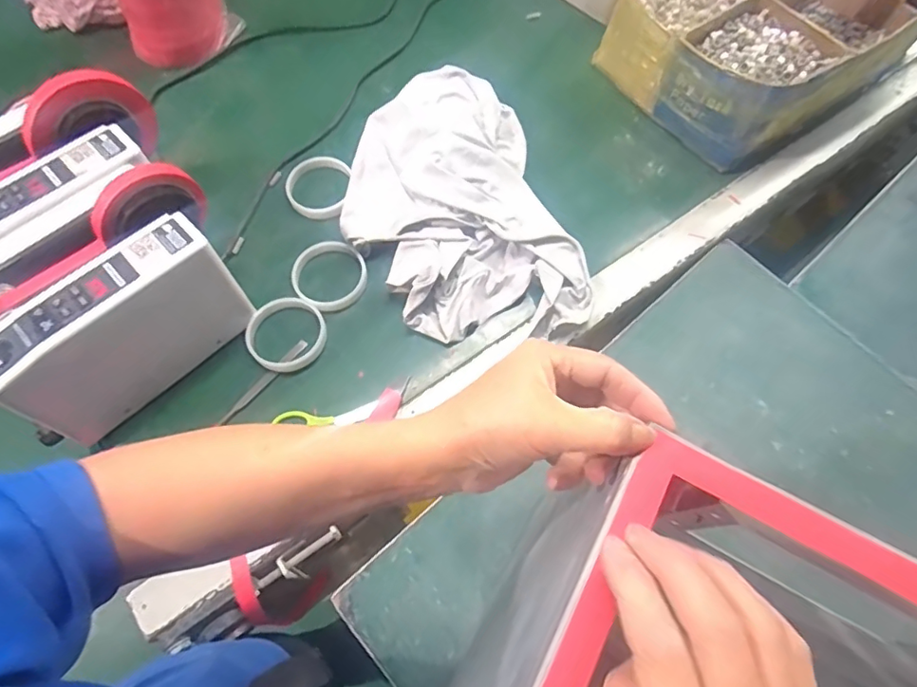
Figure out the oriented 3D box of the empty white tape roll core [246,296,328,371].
[{"bbox_3d":[-0.187,-0.010,0.593,0.082,0.017,0.082,35,70,13],"label":"empty white tape roll core"}]

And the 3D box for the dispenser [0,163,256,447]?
[{"bbox_3d":[-0.330,-0.046,0.528,0.232,0.152,0.140,-39,72,-16],"label":"dispenser"}]

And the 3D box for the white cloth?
[{"bbox_3d":[-0.006,-0.157,0.642,0.235,0.055,0.365,-16,67,-8],"label":"white cloth"}]

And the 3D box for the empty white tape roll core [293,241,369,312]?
[{"bbox_3d":[-0.149,-0.078,0.621,0.087,0.015,0.080,35,70,13],"label":"empty white tape roll core"}]

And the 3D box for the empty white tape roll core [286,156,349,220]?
[{"bbox_3d":[-0.175,-0.192,0.670,0.079,0.023,0.087,10,66,3],"label":"empty white tape roll core"}]

